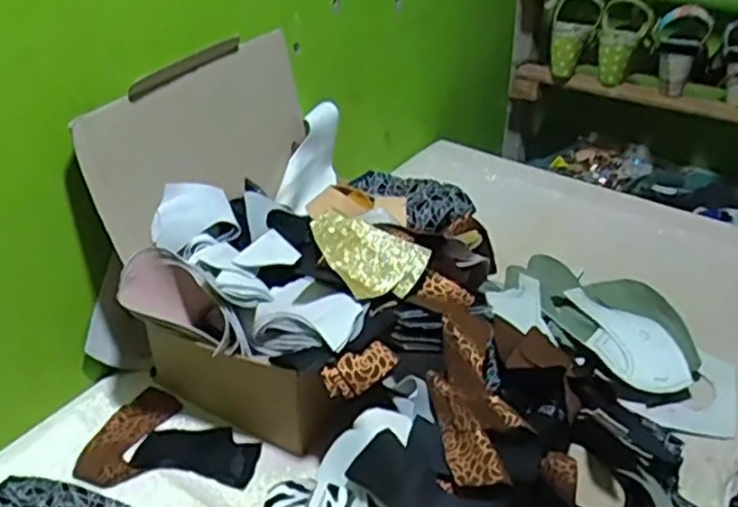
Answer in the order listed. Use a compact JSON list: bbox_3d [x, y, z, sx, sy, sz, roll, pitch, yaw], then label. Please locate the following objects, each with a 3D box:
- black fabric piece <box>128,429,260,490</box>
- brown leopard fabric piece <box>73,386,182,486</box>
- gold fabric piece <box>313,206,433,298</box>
[{"bbox_3d":[-0.169,0.197,0.694,0.118,0.010,0.056,7,33,9],"label":"black fabric piece"},{"bbox_3d":[-0.245,0.183,0.715,0.067,0.010,0.129,2,30,12],"label":"brown leopard fabric piece"},{"bbox_3d":[-0.010,0.002,0.707,0.124,0.020,0.075,31,69,23],"label":"gold fabric piece"}]

